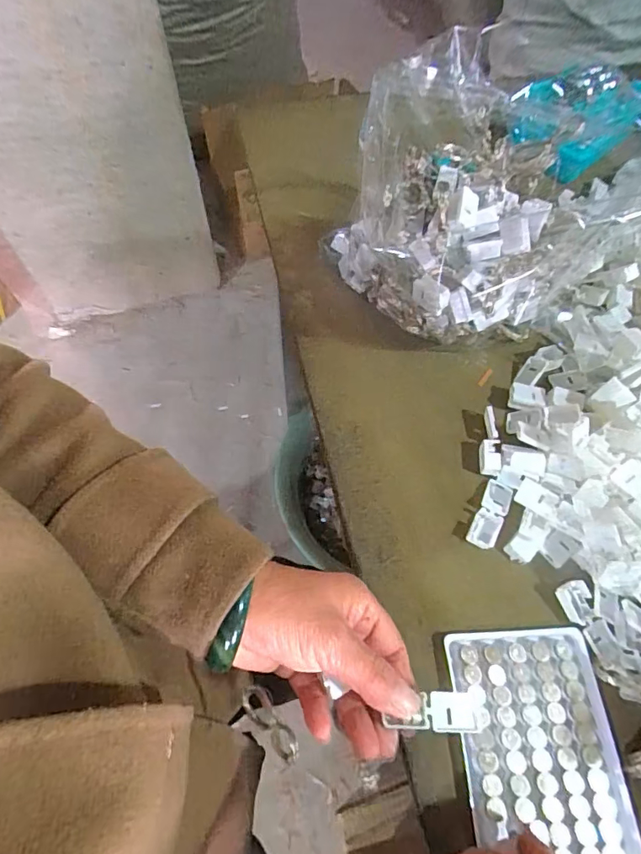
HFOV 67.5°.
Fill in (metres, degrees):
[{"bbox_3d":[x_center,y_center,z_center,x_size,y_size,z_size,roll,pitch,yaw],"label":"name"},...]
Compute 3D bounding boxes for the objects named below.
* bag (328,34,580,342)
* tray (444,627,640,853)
[{"bbox_3d":[0.105,-0.170,0.385,0.145,0.153,0.176,-22,62,-12],"label":"bag"},{"bbox_3d":[0.131,0.192,0.288,0.090,0.010,0.126,-4,63,1],"label":"tray"}]

